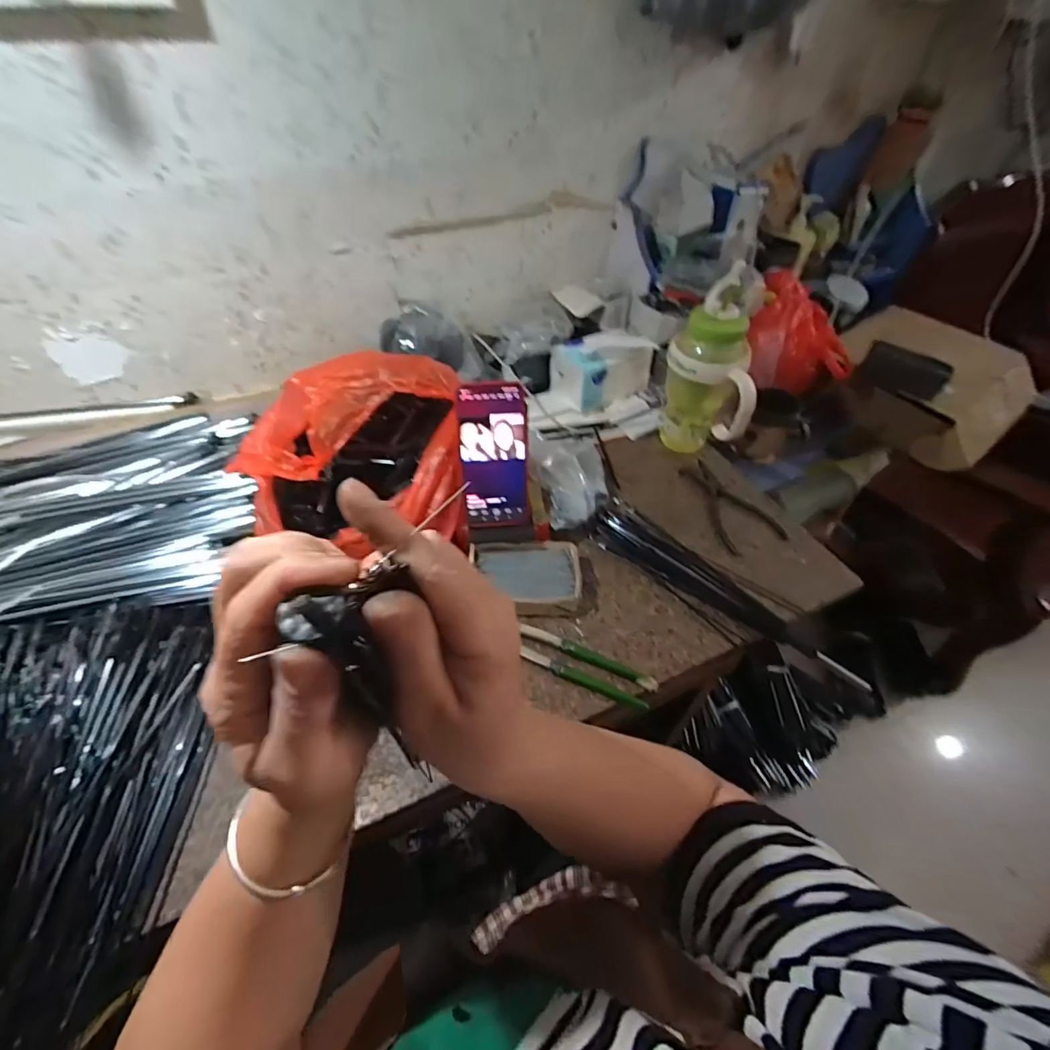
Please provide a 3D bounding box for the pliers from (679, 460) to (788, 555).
[{"bbox_3d":[0.285,-0.037,0.710,0.098,0.016,0.172,-17,52,-15],"label":"pliers"}]

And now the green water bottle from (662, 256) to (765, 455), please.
[{"bbox_3d":[0.255,-0.199,0.688,0.112,0.256,0.104,8,50,6],"label":"green water bottle"}]

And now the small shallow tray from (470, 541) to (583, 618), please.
[{"bbox_3d":[0.001,0.064,0.592,0.132,0.036,0.093,1,49,0],"label":"small shallow tray"}]

